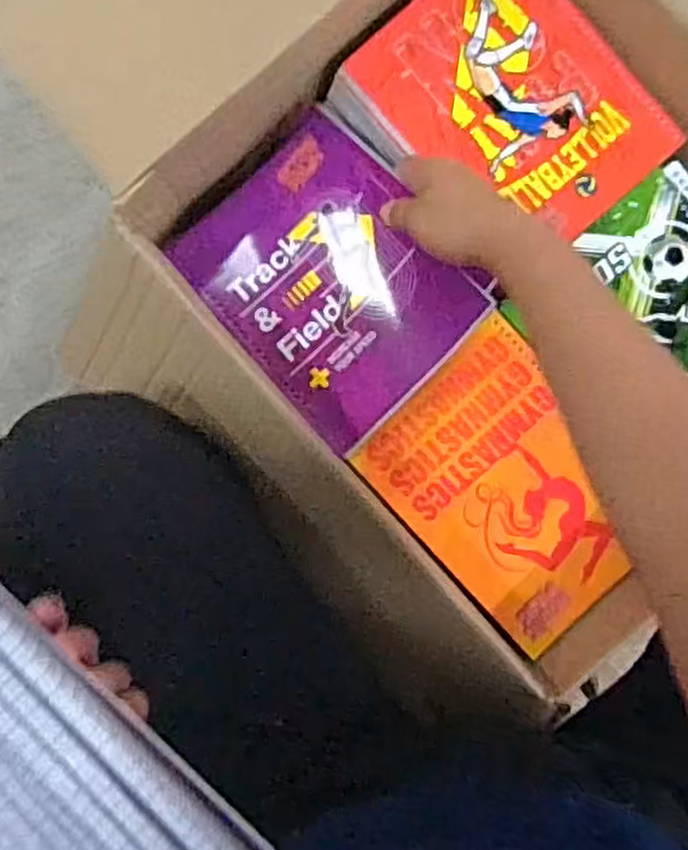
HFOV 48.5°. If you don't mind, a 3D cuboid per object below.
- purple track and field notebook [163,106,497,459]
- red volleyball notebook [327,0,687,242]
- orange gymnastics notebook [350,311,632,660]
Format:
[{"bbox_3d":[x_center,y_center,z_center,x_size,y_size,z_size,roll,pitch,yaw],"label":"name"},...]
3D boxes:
[{"bbox_3d":[-0.014,-0.106,0.532,0.150,0.016,0.207,-43,73,12],"label":"purple track and field notebook"},{"bbox_3d":[0.114,-0.220,0.535,0.167,0.007,0.196,-42,92,2],"label":"red volleyball notebook"},{"bbox_3d":[0.118,0.044,0.531,0.136,0.013,0.189,-43,92,-1],"label":"orange gymnastics notebook"}]

